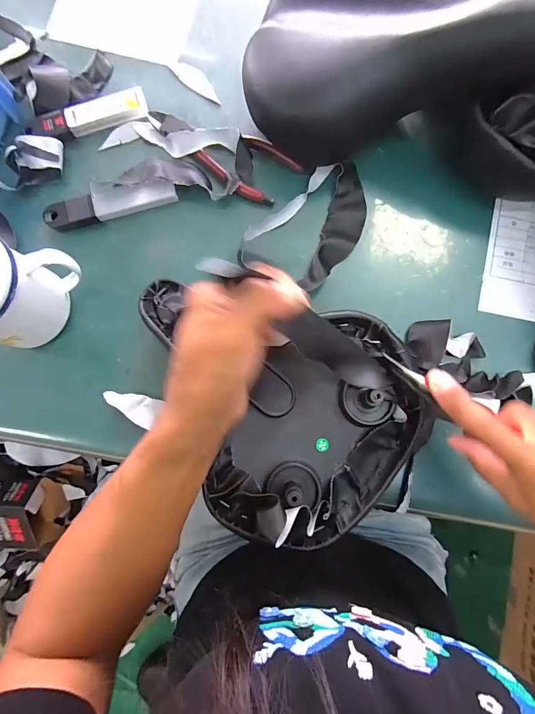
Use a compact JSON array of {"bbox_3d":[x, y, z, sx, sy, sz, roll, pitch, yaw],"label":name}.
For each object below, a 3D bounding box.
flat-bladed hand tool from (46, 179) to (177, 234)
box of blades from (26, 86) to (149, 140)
[{"bbox_3d":[-0.154,-0.151,0.337,0.129,0.019,0.030,-12,82,-1],"label":"flat-bladed hand tool"},{"bbox_3d":[-0.181,-0.241,0.346,0.120,0.014,0.028,-17,82,-1],"label":"box of blades"}]

